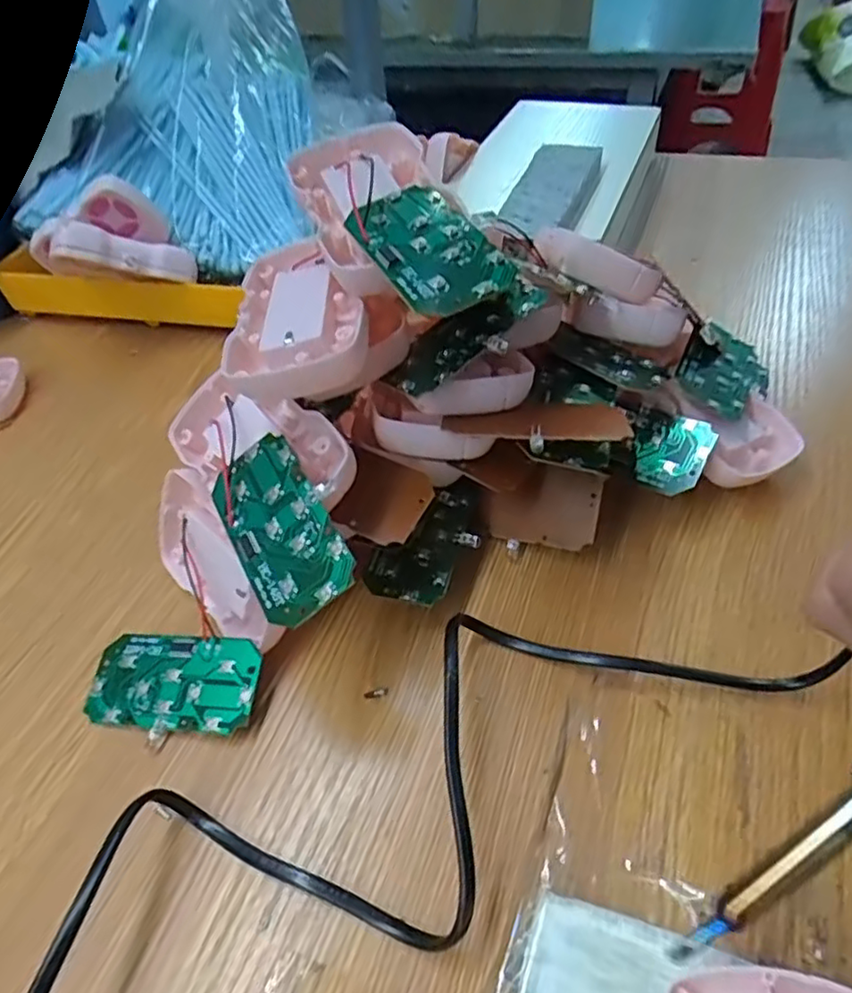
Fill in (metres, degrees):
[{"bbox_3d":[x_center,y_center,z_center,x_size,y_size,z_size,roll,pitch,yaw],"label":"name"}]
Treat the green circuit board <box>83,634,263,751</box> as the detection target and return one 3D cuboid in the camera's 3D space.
[{"bbox_3d":[-0.103,0.077,0.261,0.072,0.004,0.040,-1,61,14],"label":"green circuit board"}]

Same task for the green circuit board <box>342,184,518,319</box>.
[{"bbox_3d":[0.001,-0.087,0.222,0.037,0.012,0.072,-23,48,-15],"label":"green circuit board"}]

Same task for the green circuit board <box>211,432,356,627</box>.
[{"bbox_3d":[-0.054,0.010,0.234,0.037,0.004,0.073,-37,62,5],"label":"green circuit board"}]

